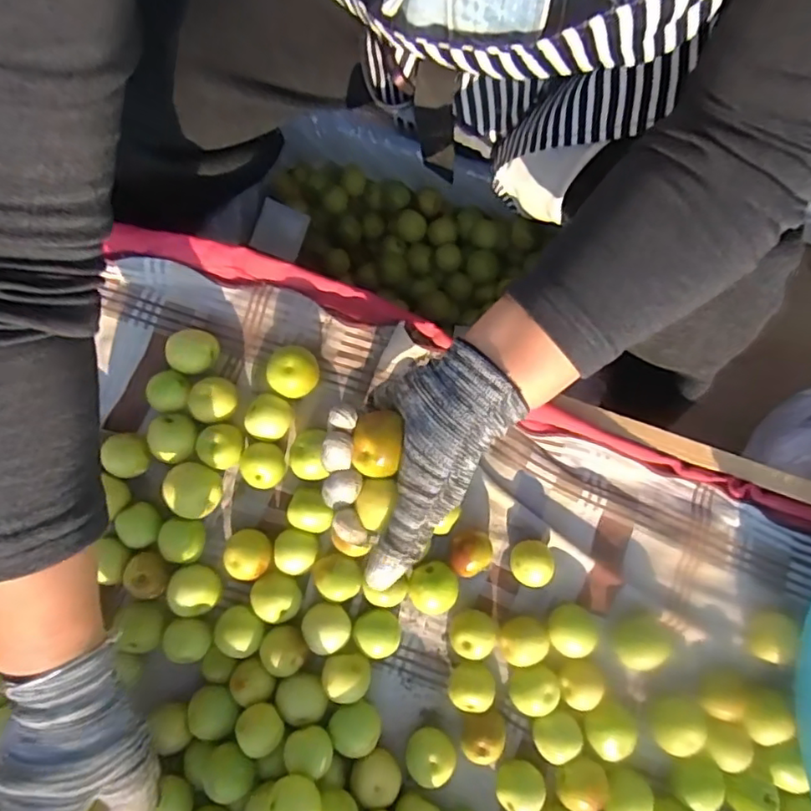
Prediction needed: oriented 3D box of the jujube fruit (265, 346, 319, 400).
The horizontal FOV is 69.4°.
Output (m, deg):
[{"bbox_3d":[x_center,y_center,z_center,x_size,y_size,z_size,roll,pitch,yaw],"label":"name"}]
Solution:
[{"bbox_3d":[-0.081,-0.023,0.423,0.036,0.030,0.032,-37,83,-3],"label":"jujube fruit"}]

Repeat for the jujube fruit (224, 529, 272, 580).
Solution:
[{"bbox_3d":[-0.110,0.106,0.414,0.031,0.023,0.033,0,83,2],"label":"jujube fruit"}]

